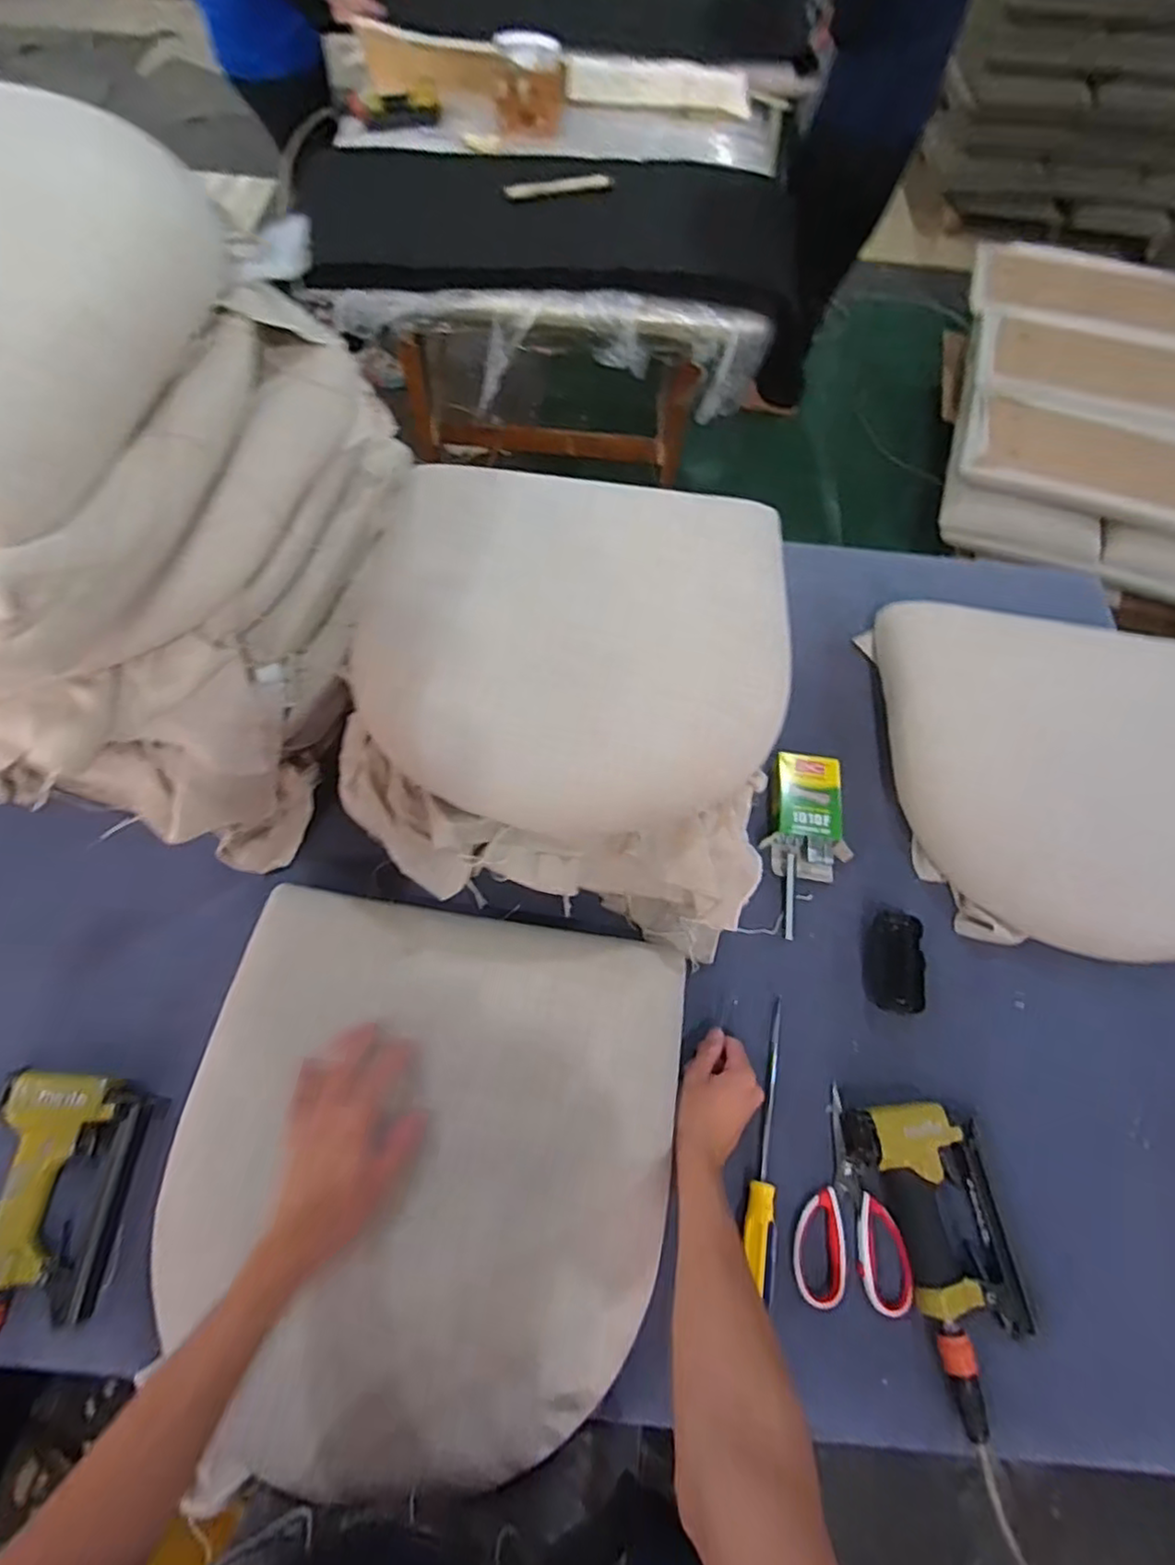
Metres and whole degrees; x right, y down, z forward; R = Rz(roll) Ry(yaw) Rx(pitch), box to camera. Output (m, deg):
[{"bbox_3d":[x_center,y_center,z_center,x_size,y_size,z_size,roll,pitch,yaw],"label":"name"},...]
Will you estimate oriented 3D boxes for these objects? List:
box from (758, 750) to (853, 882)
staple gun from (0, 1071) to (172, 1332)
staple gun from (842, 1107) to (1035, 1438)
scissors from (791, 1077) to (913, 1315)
[{"bbox_3d":[0.268,0.039,0.798,0.096,0.030,0.150,7,65,0],"label":"box"},{"bbox_3d":[-0.494,0.405,0.613,0.131,0.057,0.248,4,65,-2],"label":"staple gun"},{"bbox_3d":[0.345,0.432,0.624,0.124,0.044,0.253,-12,66,-9],"label":"staple gun"},{"bbox_3d":[0.251,0.400,0.641,0.105,0.016,0.178,6,65,-1],"label":"scissors"}]

